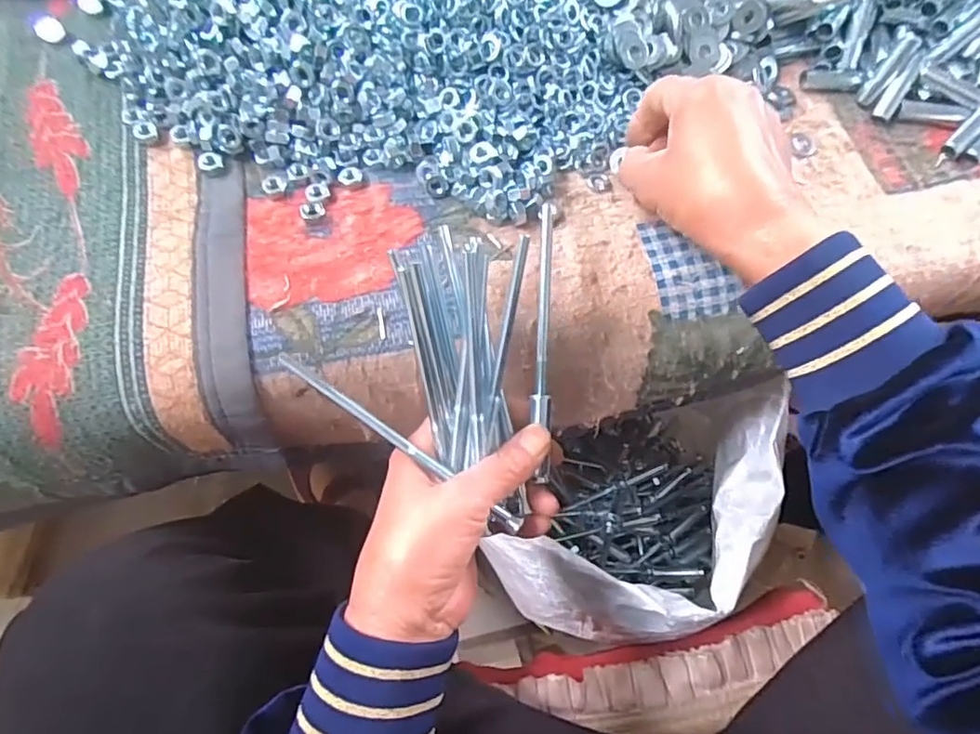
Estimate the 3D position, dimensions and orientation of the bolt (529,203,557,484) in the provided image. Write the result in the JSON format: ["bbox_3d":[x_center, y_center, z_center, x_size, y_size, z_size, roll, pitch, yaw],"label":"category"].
[{"bbox_3d":[0.028,-0.012,0.307,0.011,0.008,0.142,1,92,-1],"label":"bolt"}]

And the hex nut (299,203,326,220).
[{"bbox_3d":[-0.106,-0.093,0.346,0.014,0.006,0.011,-13,73,-6],"label":"hex nut"}]

